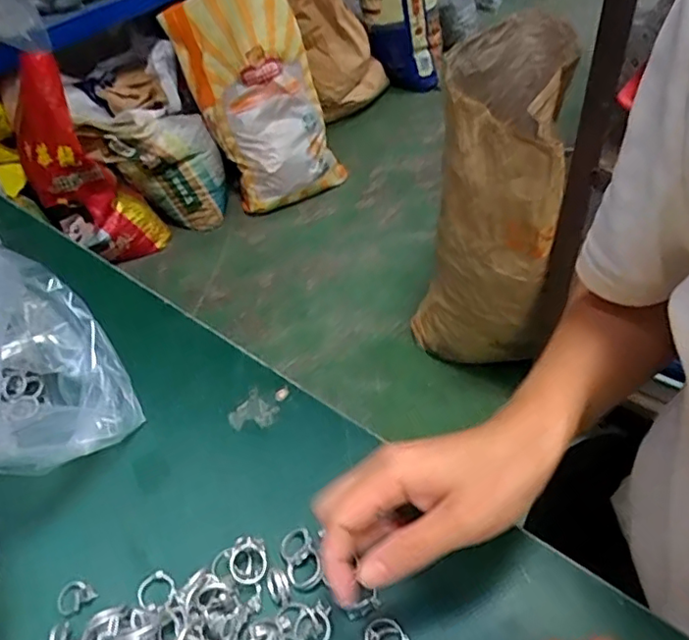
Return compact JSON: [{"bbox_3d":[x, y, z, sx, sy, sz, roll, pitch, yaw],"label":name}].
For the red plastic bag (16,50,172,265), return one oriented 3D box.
[{"bbox_3d":[-0.699,-0.404,1.611,0.216,0.548,0.237,9,47,16],"label":"red plastic bag"}]

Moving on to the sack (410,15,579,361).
[{"bbox_3d":[0.270,-0.183,1.150,0.242,0.603,0.415,4,46,11],"label":"sack"}]

